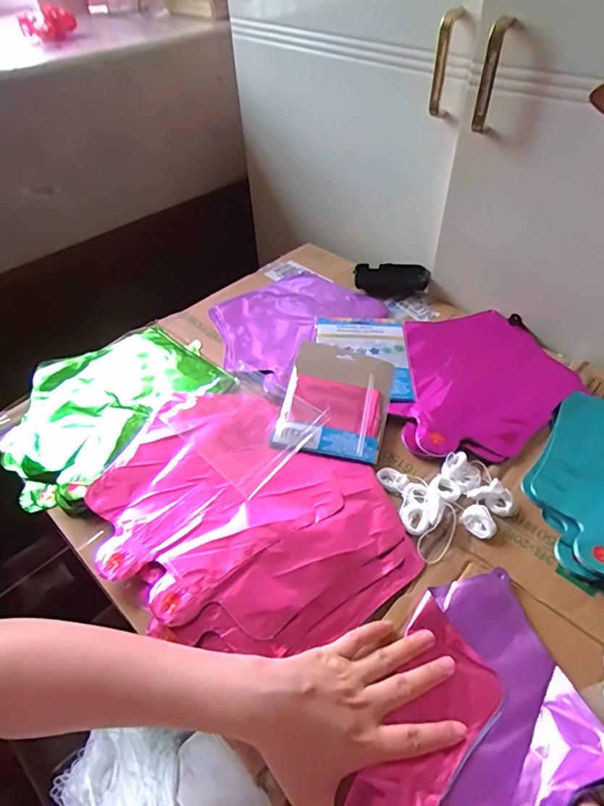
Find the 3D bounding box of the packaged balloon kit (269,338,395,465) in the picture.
[{"bbox_3d":[0.040,-0.010,0.519,0.115,0.022,0.161,10,49,11],"label":"packaged balloon kit"}]

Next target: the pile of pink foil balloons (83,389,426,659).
[{"bbox_3d":[-0.059,0.102,0.436,0.302,0.012,0.218,30,55,25],"label":"pile of pink foil balloons"}]

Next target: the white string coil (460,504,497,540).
[{"bbox_3d":[0.164,0.109,0.425,0.025,0.010,0.031,-36,56,-26],"label":"white string coil"}]

